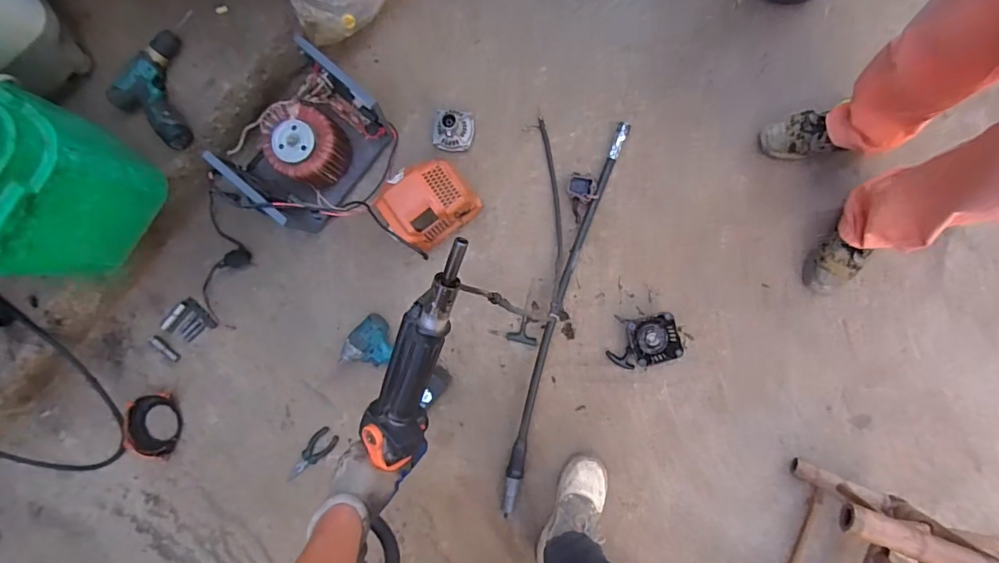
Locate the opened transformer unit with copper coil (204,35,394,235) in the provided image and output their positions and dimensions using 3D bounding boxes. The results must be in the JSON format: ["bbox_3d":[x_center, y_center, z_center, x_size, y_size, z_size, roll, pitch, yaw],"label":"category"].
[{"bbox_3d":[-0.411,-0.294,1.031,0.253,0.177,0.326,34,92,8],"label":"opened transformer unit with copper coil"}]

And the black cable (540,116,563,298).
[{"bbox_3d":[0.124,-0.165,1.084,0.029,0.011,0.407,-4,87,8],"label":"black cable"}]

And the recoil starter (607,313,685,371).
[{"bbox_3d":[0.325,0.138,1.080,0.157,0.043,0.109,-15,86,7],"label":"recoil starter"}]

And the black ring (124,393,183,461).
[{"bbox_3d":[-0.815,0.340,1.122,0.109,0.052,0.154,-2,87,8],"label":"black ring"}]

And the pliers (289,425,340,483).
[{"bbox_3d":[-0.448,0.413,1.131,0.052,0.012,0.159,43,93,8],"label":"pliers"}]

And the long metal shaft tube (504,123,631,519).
[{"bbox_3d":[0.138,0.080,1.082,0.051,0.041,0.912,17,90,8],"label":"long metal shaft tube"}]

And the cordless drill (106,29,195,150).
[{"bbox_3d":[-0.678,-0.397,0.978,0.180,0.063,0.188,35,92,8],"label":"cordless drill"}]

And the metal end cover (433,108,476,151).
[{"bbox_3d":[-0.107,-0.340,1.067,0.091,0.076,0.087,2,88,8],"label":"metal end cover"}]

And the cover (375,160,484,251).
[{"bbox_3d":[-0.153,-0.163,1.038,0.184,0.134,0.138,-41,83,4],"label":"cover"}]

